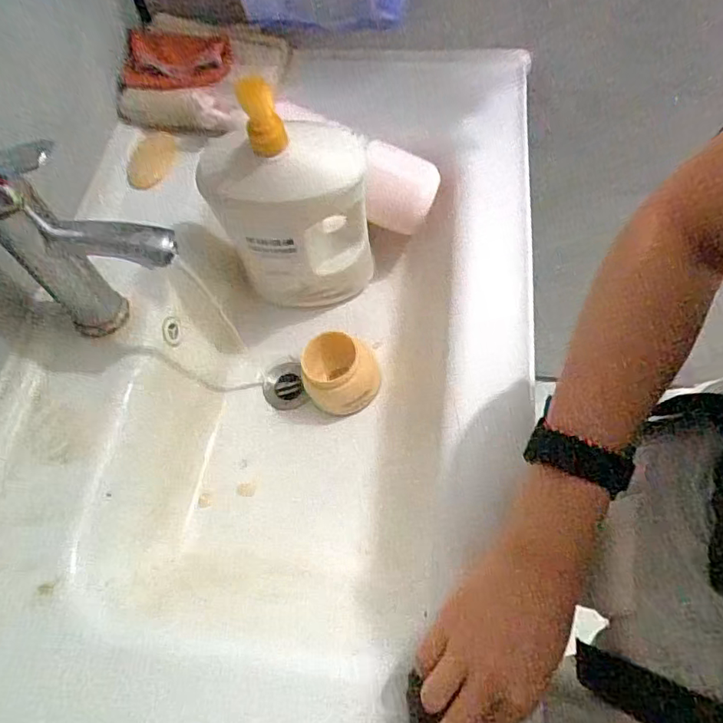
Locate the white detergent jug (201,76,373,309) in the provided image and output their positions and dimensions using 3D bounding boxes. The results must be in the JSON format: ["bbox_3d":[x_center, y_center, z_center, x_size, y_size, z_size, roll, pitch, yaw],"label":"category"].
[{"bbox_3d":[-0.067,-0.151,0.532,0.147,0.267,0.090,-6,63,0],"label":"white detergent jug"}]

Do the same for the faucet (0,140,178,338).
[{"bbox_3d":[-0.210,-0.078,0.437,0.126,0.196,0.060,17,65,12],"label":"faucet"}]

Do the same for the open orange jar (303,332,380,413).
[{"bbox_3d":[-0.022,0.015,0.580,0.076,0.059,0.073,-1,63,3],"label":"open orange jar"}]

